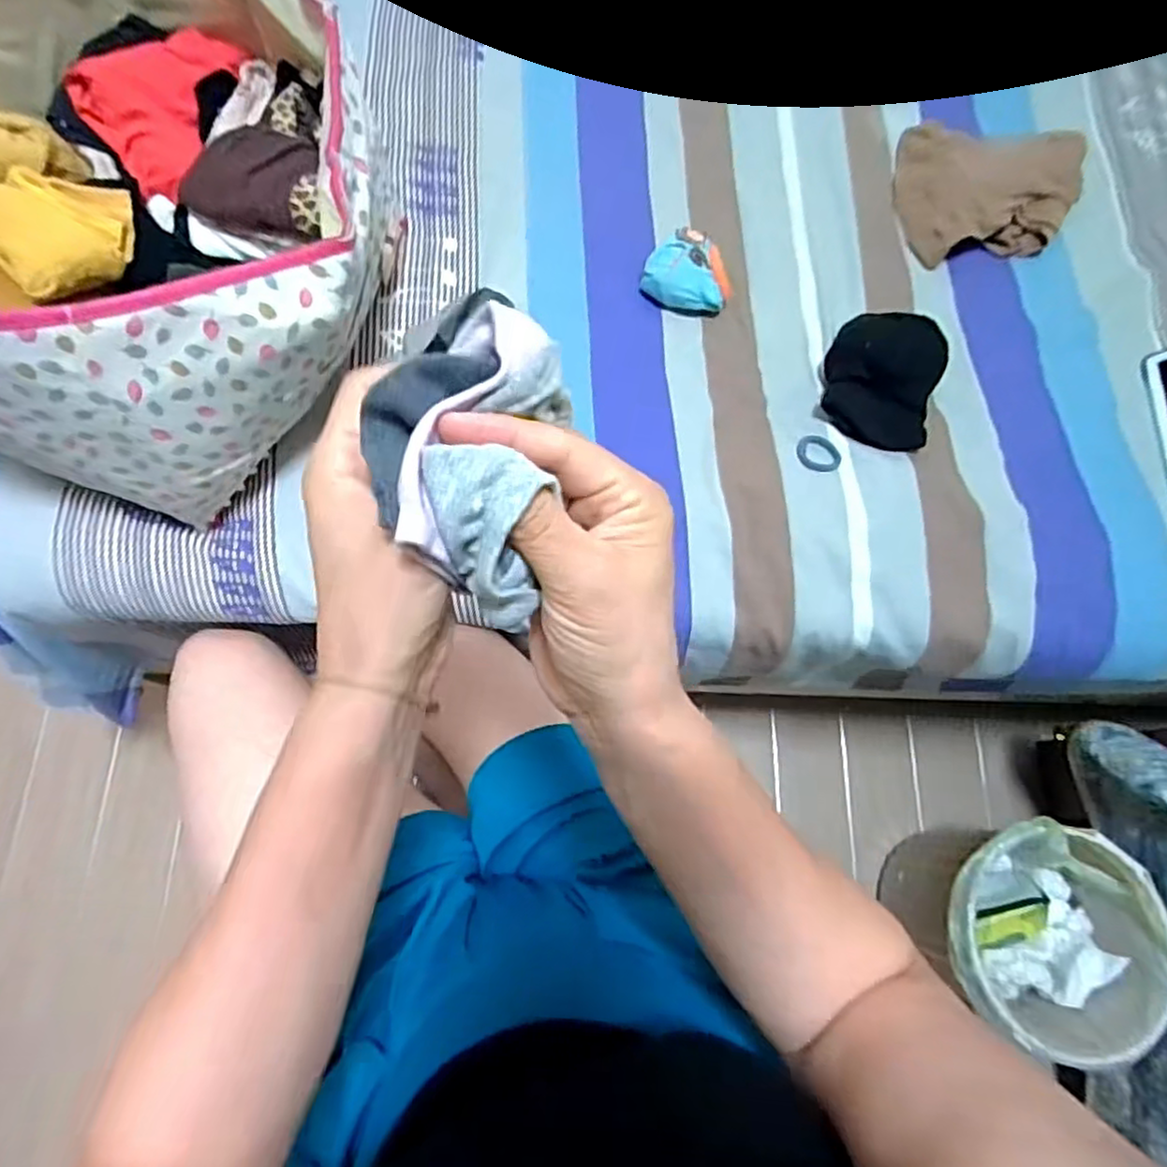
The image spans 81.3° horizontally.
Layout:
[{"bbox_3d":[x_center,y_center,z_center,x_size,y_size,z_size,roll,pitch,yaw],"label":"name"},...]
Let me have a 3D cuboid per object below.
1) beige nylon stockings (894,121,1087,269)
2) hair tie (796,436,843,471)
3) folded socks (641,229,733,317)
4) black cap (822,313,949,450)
[{"bbox_3d":[0.439,-0.418,0.735,0.195,0.039,0.181,11,73,0],"label":"beige nylon stockings"},{"bbox_3d":[0.220,-0.120,0.634,0.042,0.005,0.031,26,89,10],"label":"hair tie"},{"bbox_3d":[0.105,-0.305,0.676,0.076,0.038,0.080,-40,80,-13],"label":"folded socks"},{"bbox_3d":[0.289,-0.195,0.655,0.105,0.047,0.137,13,73,1],"label":"black cap"}]

